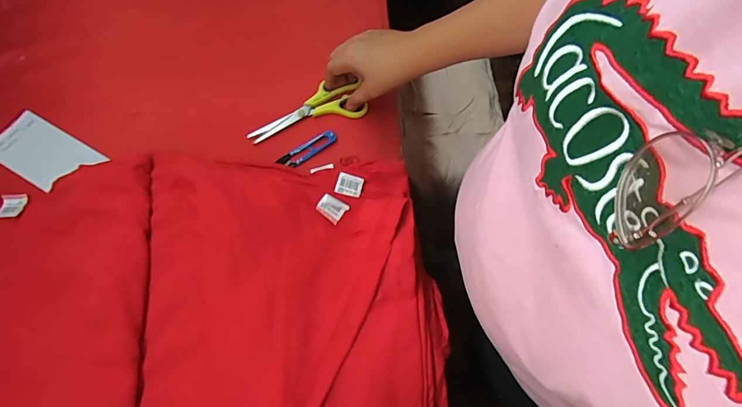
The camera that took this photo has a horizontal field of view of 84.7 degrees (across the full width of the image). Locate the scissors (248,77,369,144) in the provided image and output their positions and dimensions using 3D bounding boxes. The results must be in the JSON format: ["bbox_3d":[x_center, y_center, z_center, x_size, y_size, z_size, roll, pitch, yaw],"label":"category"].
[{"bbox_3d":[-0.095,-0.131,0.599,0.173,0.013,0.066,-25,72,-11],"label":"scissors"}]

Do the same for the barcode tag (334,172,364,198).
[{"bbox_3d":[-0.028,-0.024,0.531,0.034,0.004,0.030,17,70,-2],"label":"barcode tag"}]

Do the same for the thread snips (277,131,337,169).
[{"bbox_3d":[-0.091,-0.078,0.583,0.089,0.006,0.026,-37,74,-12],"label":"thread snips"}]

